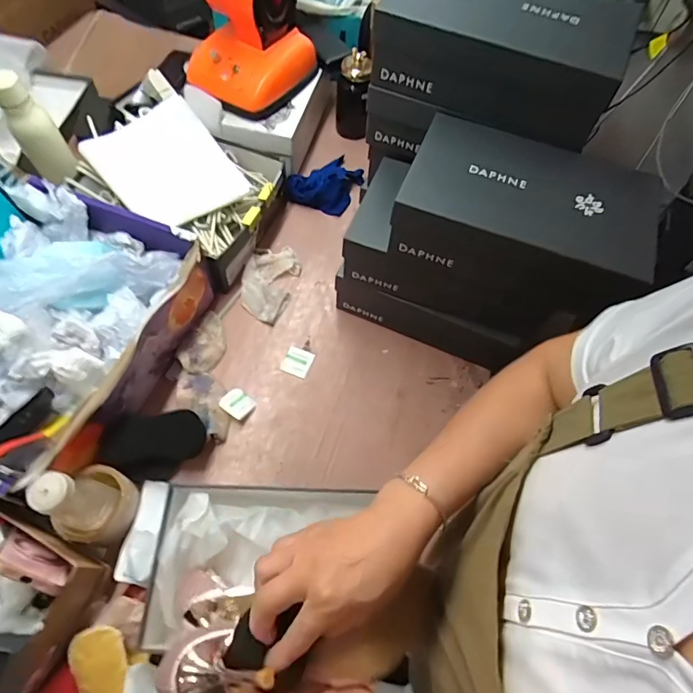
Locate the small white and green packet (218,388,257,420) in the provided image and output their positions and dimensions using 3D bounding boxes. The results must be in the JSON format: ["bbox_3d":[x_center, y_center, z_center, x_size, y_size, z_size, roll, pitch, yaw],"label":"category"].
[{"bbox_3d":[-0.167,0.087,0.710,0.047,0.011,0.040,35,66,14],"label":"small white and green packet"}]

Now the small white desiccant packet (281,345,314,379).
[{"bbox_3d":[-0.080,0.024,0.757,0.045,0.005,0.045,23,63,8],"label":"small white desiccant packet"}]

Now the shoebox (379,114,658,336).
[{"bbox_3d":[0.218,-0.167,0.596,0.289,0.106,0.193,22,63,8],"label":"shoebox"}]

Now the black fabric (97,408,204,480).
[{"bbox_3d":[-0.262,0.135,0.637,0.128,0.062,0.077,-10,64,-9],"label":"black fabric"}]

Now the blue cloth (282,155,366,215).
[{"bbox_3d":[-0.035,-0.322,0.920,0.113,0.050,0.160,37,66,14],"label":"blue cloth"}]

